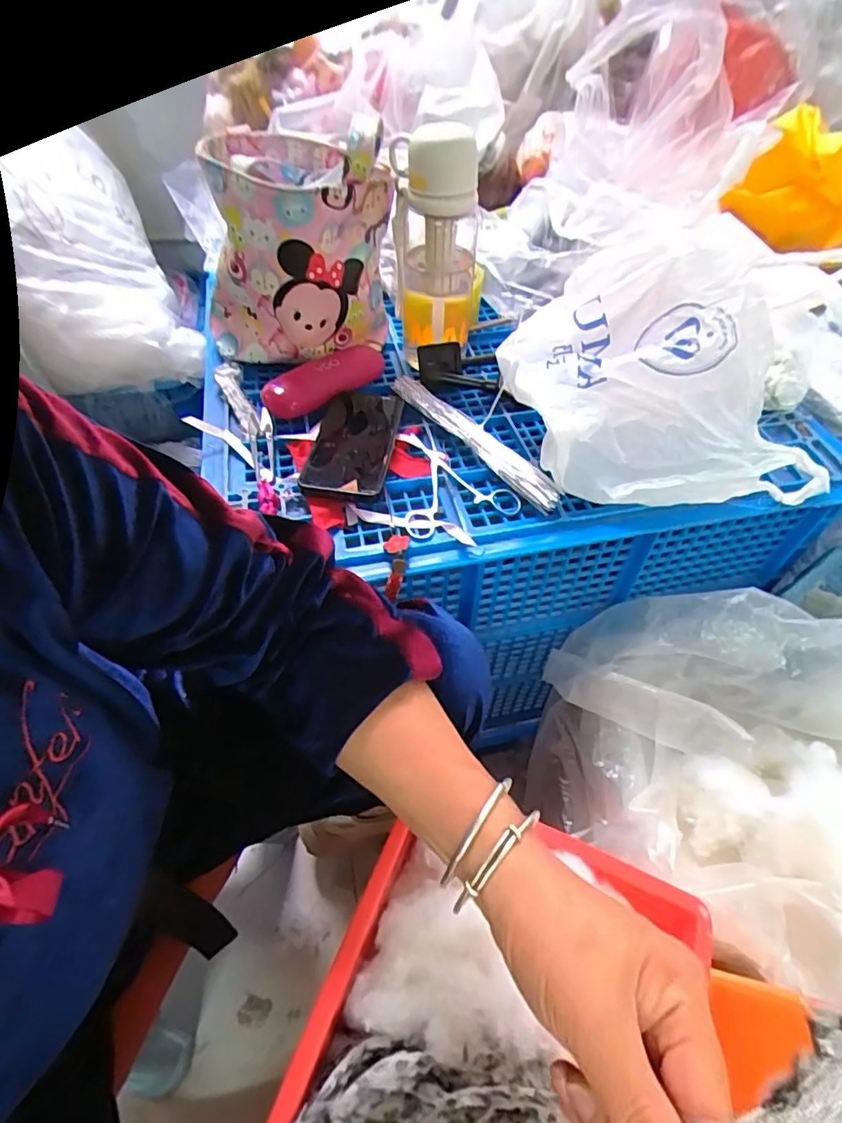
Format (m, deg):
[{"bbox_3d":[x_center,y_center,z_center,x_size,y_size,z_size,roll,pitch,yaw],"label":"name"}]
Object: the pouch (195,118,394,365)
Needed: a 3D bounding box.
[{"bbox_3d":[-0.144,-0.343,0.602,0.203,0.202,0.162,-16,54,-12],"label":"pouch"}]

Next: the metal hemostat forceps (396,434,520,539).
[{"bbox_3d":[0.036,-0.080,0.531,0.110,0.017,0.136,-4,52,-4],"label":"metal hemostat forceps"}]

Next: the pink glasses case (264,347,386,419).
[{"bbox_3d":[-0.103,-0.203,0.599,0.151,0.033,0.056,-34,59,-24],"label":"pink glasses case"}]

